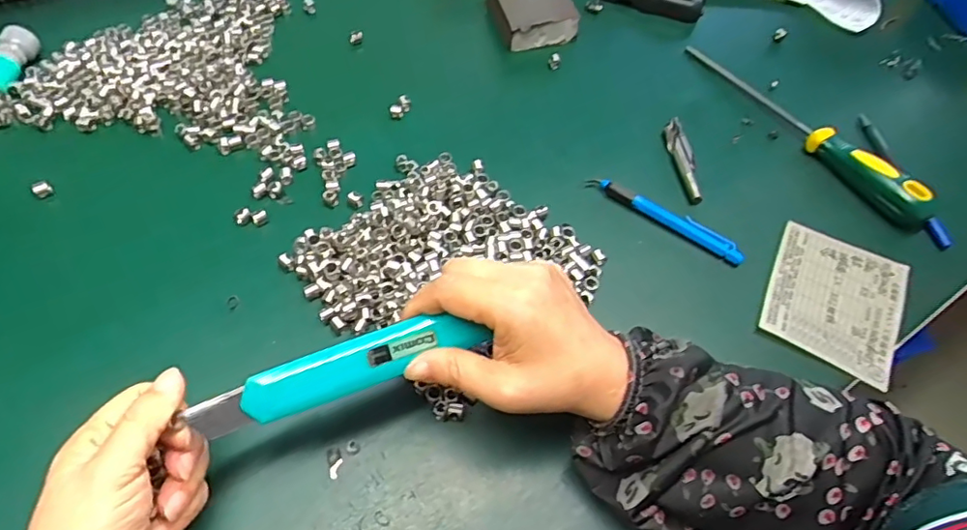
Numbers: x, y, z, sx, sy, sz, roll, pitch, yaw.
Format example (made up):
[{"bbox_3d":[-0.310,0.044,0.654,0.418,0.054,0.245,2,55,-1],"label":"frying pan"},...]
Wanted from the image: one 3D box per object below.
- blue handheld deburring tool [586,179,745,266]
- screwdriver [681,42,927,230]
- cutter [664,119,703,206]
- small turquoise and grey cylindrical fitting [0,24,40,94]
[{"bbox_3d":[0.136,-0.036,0.419,0.120,0.015,0.011,32,62,15],"label":"blue handheld deburring tool"},{"bbox_3d":[0.262,-0.118,0.464,0.022,0.033,0.229,-26,62,-18],"label":"screwdriver"},{"bbox_3d":[0.162,-0.087,0.457,0.014,0.014,0.091,0,59,-4],"label":"cutter"},{"bbox_3d":[-0.379,-0.164,0.448,0.022,0.022,0.058,6,59,-1],"label":"small turquoise and grey cylindrical fitting"}]

